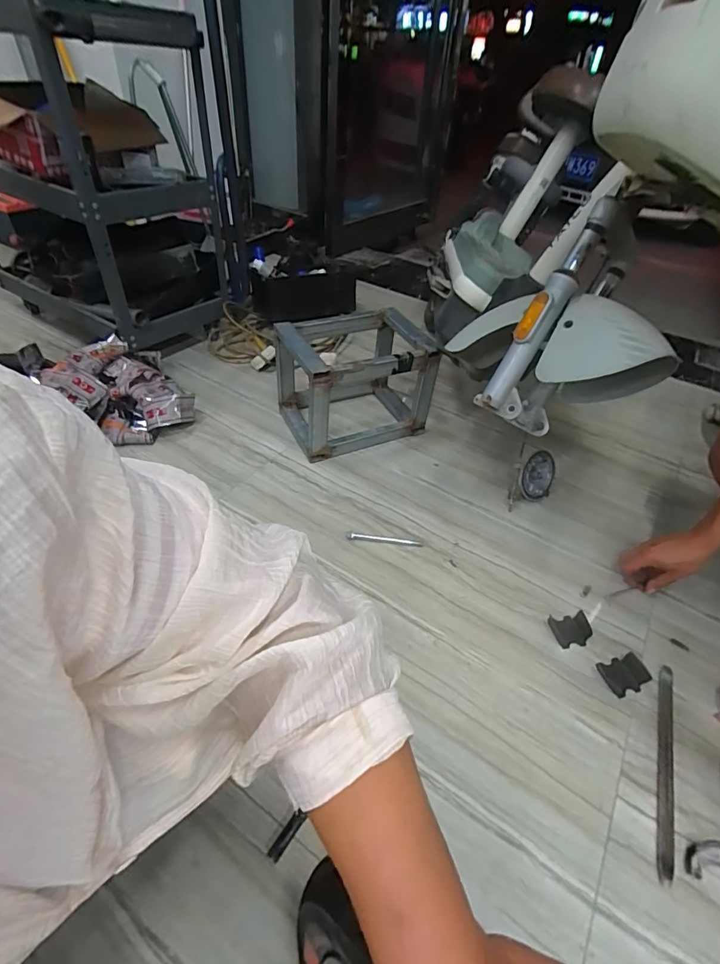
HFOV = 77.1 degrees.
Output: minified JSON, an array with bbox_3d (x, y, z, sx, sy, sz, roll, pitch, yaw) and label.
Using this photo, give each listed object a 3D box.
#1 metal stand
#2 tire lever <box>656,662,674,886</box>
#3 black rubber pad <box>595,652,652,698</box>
[{"bbox_3d":[-0.016,-0.242,1.086,0.320,0.239,0.267,-13,45,-19],"label":"metal stand"},{"bbox_3d":[0.422,0.383,0.626,0.020,0.007,0.291,22,45,18],"label":"tire lever"},{"bbox_3d":[0.418,0.302,0.709,0.074,0.007,0.054,-8,44,-14],"label":"black rubber pad"}]

